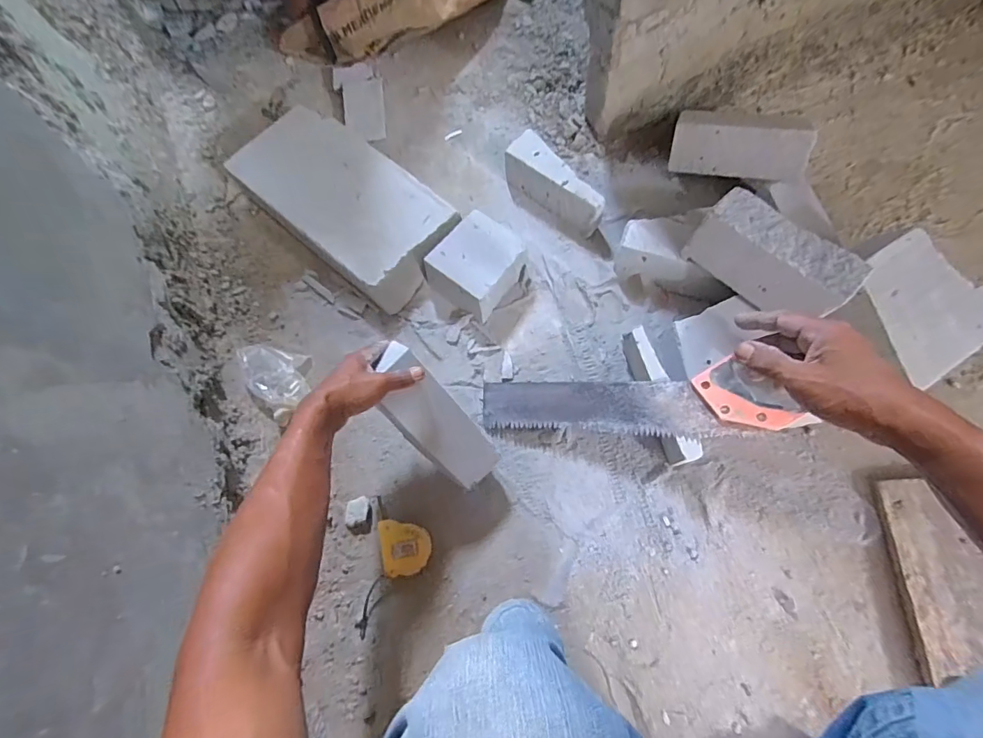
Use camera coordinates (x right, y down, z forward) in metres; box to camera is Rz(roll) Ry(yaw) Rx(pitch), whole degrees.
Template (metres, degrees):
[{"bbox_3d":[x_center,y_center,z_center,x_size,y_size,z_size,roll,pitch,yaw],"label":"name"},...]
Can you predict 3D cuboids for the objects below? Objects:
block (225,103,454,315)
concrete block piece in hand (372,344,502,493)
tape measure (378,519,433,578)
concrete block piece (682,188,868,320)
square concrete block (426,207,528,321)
[{"bbox_3d":[-0.254,-0.290,0.811,0.388,0.099,0.205,37,77,16],"label":"block"},{"bbox_3d":[-0.075,0.063,0.592,0.077,0.055,0.208,-41,115,-11],"label":"concrete block piece in hand"},{"bbox_3d":[-0.119,0.245,0.643,0.069,0.034,0.073,-1,70,2],"label":"tape measure"},{"bbox_3d":[0.382,-0.153,0.635,0.195,0.082,0.084,42,79,17],"label":"concrete block piece"},{"bbox_3d":[-0.018,-0.166,0.763,0.133,0.073,0.133,38,76,15],"label":"square concrete block"}]

